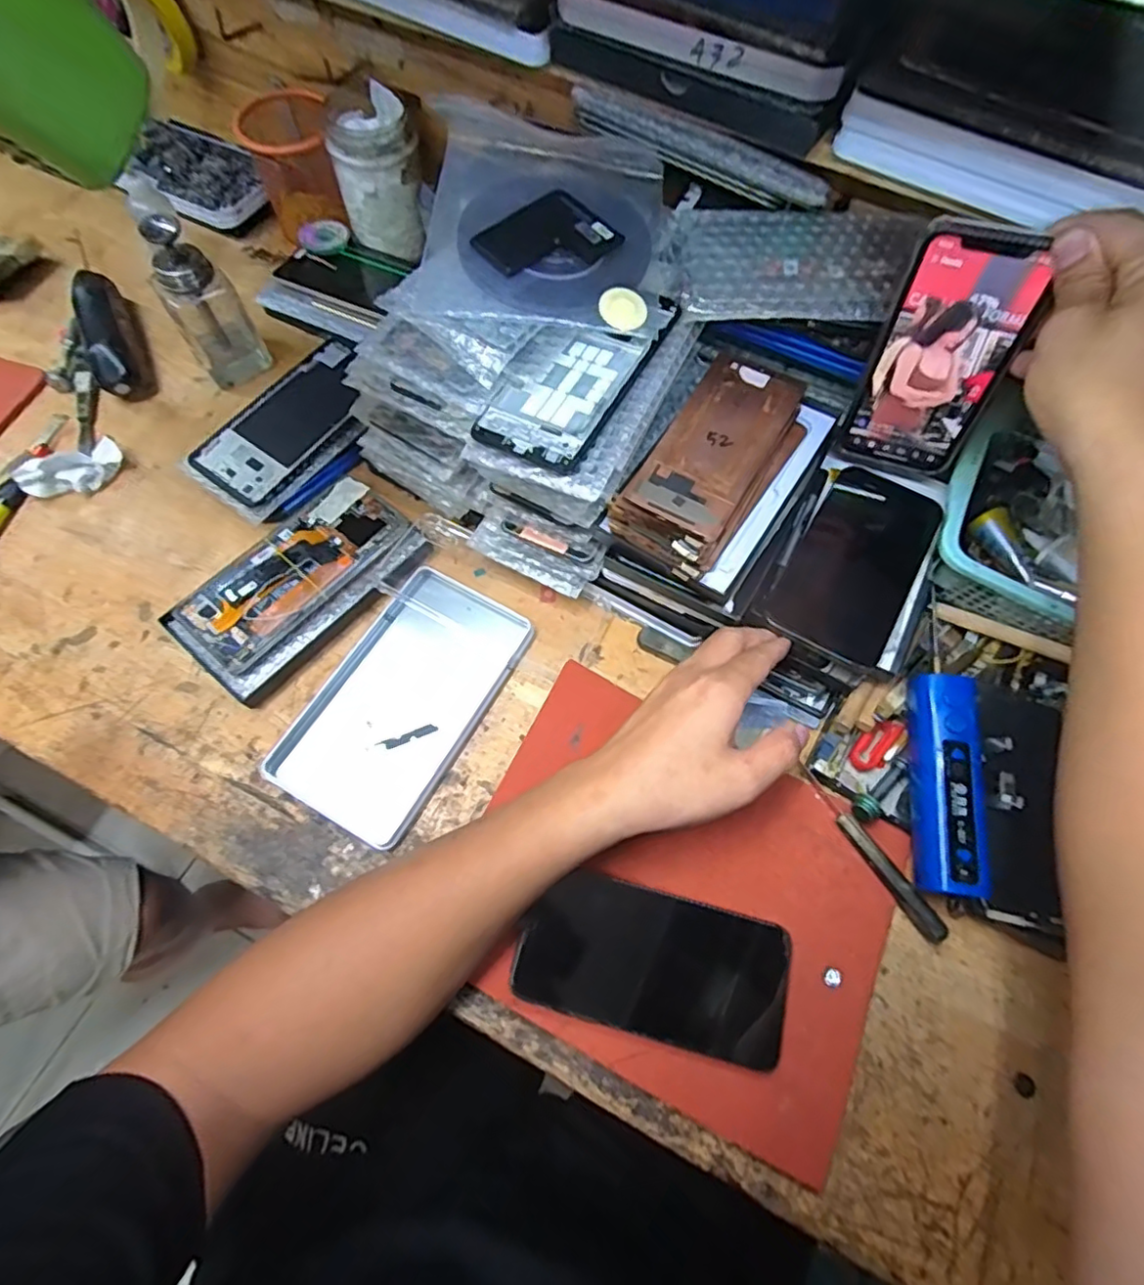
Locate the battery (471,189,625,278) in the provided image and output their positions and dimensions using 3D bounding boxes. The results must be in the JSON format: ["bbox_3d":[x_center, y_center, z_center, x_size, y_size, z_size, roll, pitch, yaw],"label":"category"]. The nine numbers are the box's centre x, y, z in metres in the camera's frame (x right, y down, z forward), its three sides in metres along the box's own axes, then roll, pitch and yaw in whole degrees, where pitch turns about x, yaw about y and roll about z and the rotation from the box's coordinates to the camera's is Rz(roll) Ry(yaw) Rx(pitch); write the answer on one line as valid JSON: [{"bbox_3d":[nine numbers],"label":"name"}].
[{"bbox_3d":[-0.016,-0.257,0.393,0.078,0.009,0.060,-40,78,-13],"label":"battery"}]

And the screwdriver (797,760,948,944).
[{"bbox_3d":[0.187,0.133,0.395,0.013,0.019,0.125,-31,71,-14],"label":"screwdriver"}]

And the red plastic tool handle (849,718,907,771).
[{"bbox_3d":[0.211,0.070,0.425,0.019,0.009,0.043,43,72,15],"label":"red plastic tool handle"}]

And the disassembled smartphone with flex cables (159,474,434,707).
[{"bbox_3d":[-0.198,-0.045,0.453,0.092,0.022,0.172,40,71,14],"label":"disassembled smartphone with flex cables"}]

